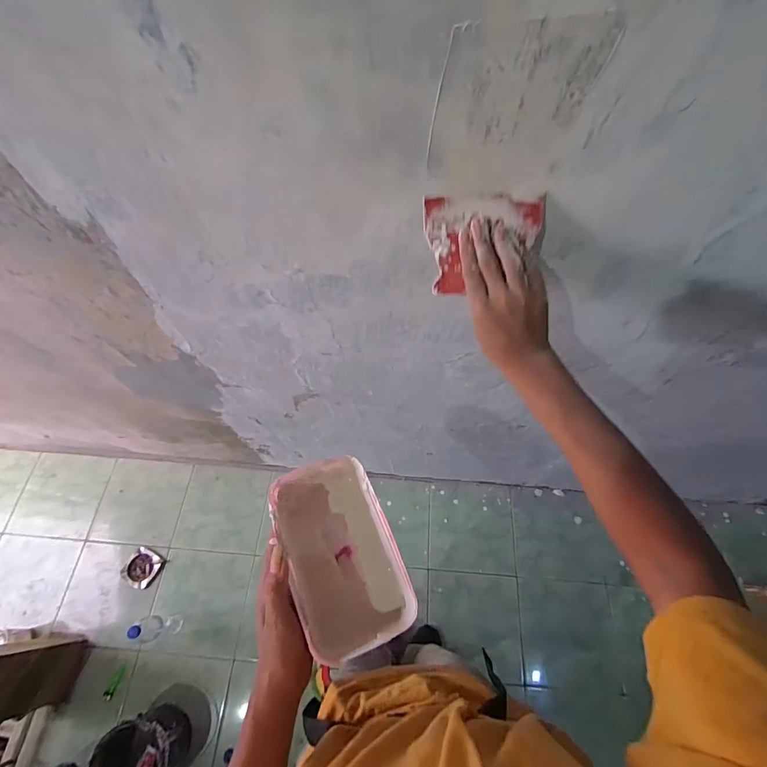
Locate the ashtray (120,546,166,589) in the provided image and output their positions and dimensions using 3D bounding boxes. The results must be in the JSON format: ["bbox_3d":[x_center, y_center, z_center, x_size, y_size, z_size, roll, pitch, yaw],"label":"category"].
[{"bbox_3d":[-0.800,0.612,1.317,0.121,0.018,0.109,21,66,11],"label":"ashtray"}]

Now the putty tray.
[{"bbox_3d":[-0.049,0.182,0.435,0.114,0.072,0.184,-21,65,-9],"label":"putty tray"}]

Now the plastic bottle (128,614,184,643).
[{"bbox_3d":[-0.664,0.706,1.146,0.071,0.221,0.066,-11,64,-4],"label":"plastic bottle"}]

